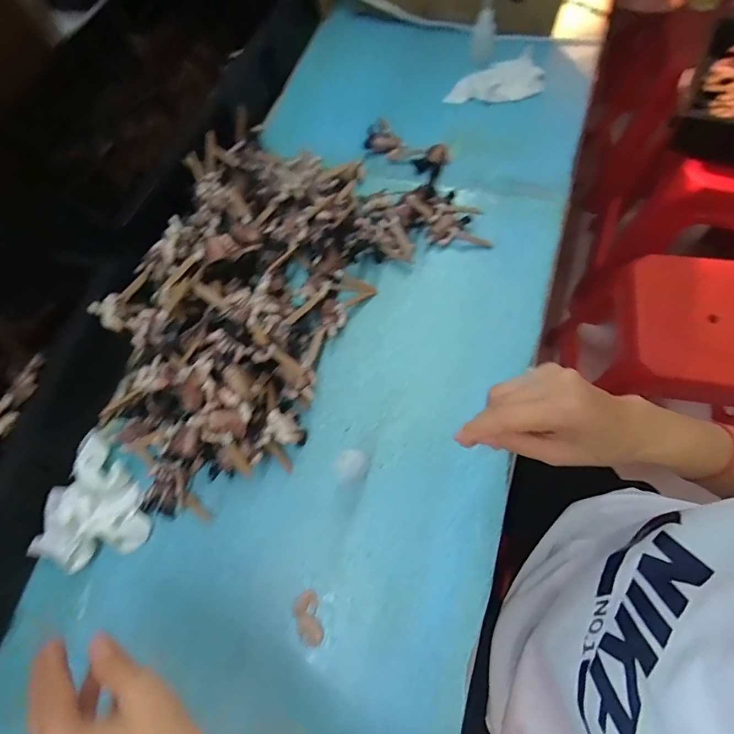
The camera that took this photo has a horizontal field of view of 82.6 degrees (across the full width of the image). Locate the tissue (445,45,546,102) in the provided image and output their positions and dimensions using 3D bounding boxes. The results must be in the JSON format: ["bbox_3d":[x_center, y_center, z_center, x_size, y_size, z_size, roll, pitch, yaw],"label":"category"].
[{"bbox_3d":[0.184,-0.416,0.603,0.130,0.030,0.070,-3,67,6],"label":"tissue"}]

